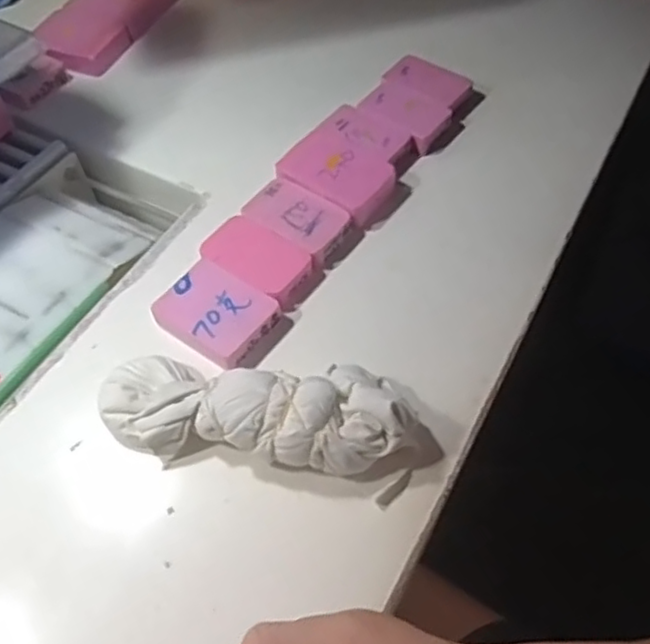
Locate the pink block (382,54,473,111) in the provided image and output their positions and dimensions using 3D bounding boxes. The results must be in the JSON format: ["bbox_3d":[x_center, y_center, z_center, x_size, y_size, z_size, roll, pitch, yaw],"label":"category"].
[{"bbox_3d":[0.090,-0.202,0.568,0.069,0.020,0.048,33,62,21],"label":"pink block"}]

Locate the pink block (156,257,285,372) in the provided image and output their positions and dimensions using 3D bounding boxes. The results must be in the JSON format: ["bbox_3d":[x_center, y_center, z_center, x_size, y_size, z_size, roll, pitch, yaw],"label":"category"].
[{"bbox_3d":[-0.071,-0.004,0.432,0.070,0.021,0.056,30,61,19],"label":"pink block"}]

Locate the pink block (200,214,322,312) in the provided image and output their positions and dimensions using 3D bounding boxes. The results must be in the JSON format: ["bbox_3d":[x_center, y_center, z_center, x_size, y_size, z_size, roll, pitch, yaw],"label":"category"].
[{"bbox_3d":[-0.047,-0.042,0.458,0.077,0.020,0.046,30,61,20],"label":"pink block"}]

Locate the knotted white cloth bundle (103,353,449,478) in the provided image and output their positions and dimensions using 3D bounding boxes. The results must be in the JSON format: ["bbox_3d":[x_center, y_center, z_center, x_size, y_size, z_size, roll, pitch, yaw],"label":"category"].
[{"bbox_3d":[-0.033,0.051,0.377,0.190,0.046,0.061,6,56,5],"label":"knotted white cloth bundle"}]

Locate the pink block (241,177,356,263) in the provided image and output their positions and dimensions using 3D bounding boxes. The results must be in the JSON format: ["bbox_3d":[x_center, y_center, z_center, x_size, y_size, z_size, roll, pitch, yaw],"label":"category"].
[{"bbox_3d":[-0.020,-0.073,0.477,0.072,0.021,0.045,30,61,20],"label":"pink block"}]

